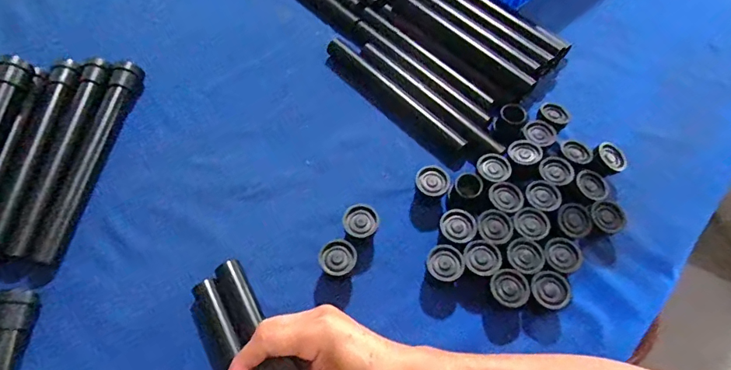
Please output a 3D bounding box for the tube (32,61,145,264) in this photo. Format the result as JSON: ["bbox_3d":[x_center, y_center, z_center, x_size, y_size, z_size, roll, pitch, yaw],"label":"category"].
[{"bbox_3d":[-0.301,-0.035,0.490,0.029,0.032,0.241,8,60,2],"label":"tube"}]

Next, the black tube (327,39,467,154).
[{"bbox_3d":[0.031,-0.110,0.547,0.021,0.020,0.218,-38,68,-22],"label":"black tube"}]

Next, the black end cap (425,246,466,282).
[{"bbox_3d":[0.075,0.081,0.436,0.035,0.035,0.033,1,60,-2],"label":"black end cap"}]

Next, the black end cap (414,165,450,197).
[{"bbox_3d":[0.070,0.000,0.481,0.035,0.037,0.030,21,61,9],"label":"black end cap"}]

